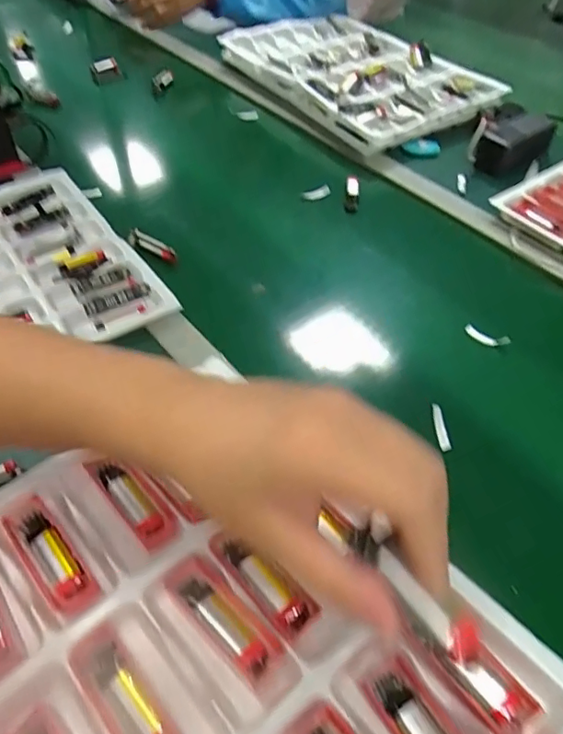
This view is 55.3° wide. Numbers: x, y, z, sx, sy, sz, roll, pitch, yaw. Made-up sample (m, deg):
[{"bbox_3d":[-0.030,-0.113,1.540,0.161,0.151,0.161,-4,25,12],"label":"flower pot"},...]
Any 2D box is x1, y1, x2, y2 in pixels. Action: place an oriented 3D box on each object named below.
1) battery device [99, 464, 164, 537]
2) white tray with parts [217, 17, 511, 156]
[{"bbox_3d":[-0.105,0.093,0.373,0.018,0.013,0.061,-33,58,-27],"label":"battery device"},{"bbox_3d":[0.145,-0.549,1.001,0.335,0.039,0.475,-25,55,-22],"label":"white tray with parts"}]

